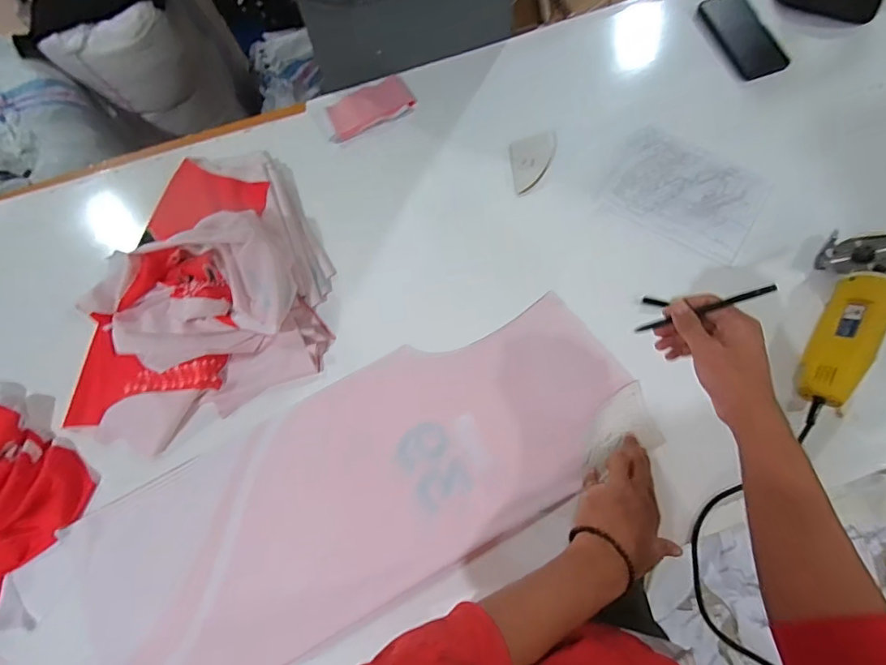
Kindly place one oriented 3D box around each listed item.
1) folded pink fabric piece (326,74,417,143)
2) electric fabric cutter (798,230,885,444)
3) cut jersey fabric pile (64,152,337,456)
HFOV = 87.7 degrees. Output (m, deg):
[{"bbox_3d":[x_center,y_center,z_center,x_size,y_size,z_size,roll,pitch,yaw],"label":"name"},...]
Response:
[{"bbox_3d":[-0.120,-0.363,0.742,0.146,0.007,0.071,-30,75,-6],"label":"folded pink fabric piece"},{"bbox_3d":[0.500,-0.011,0.575,0.069,0.064,0.280,23,76,8],"label":"electric fabric cutter"},{"bbox_3d":[-0.352,-0.073,0.627,0.350,0.072,0.376,-23,74,-4],"label":"cut jersey fabric pile"}]

